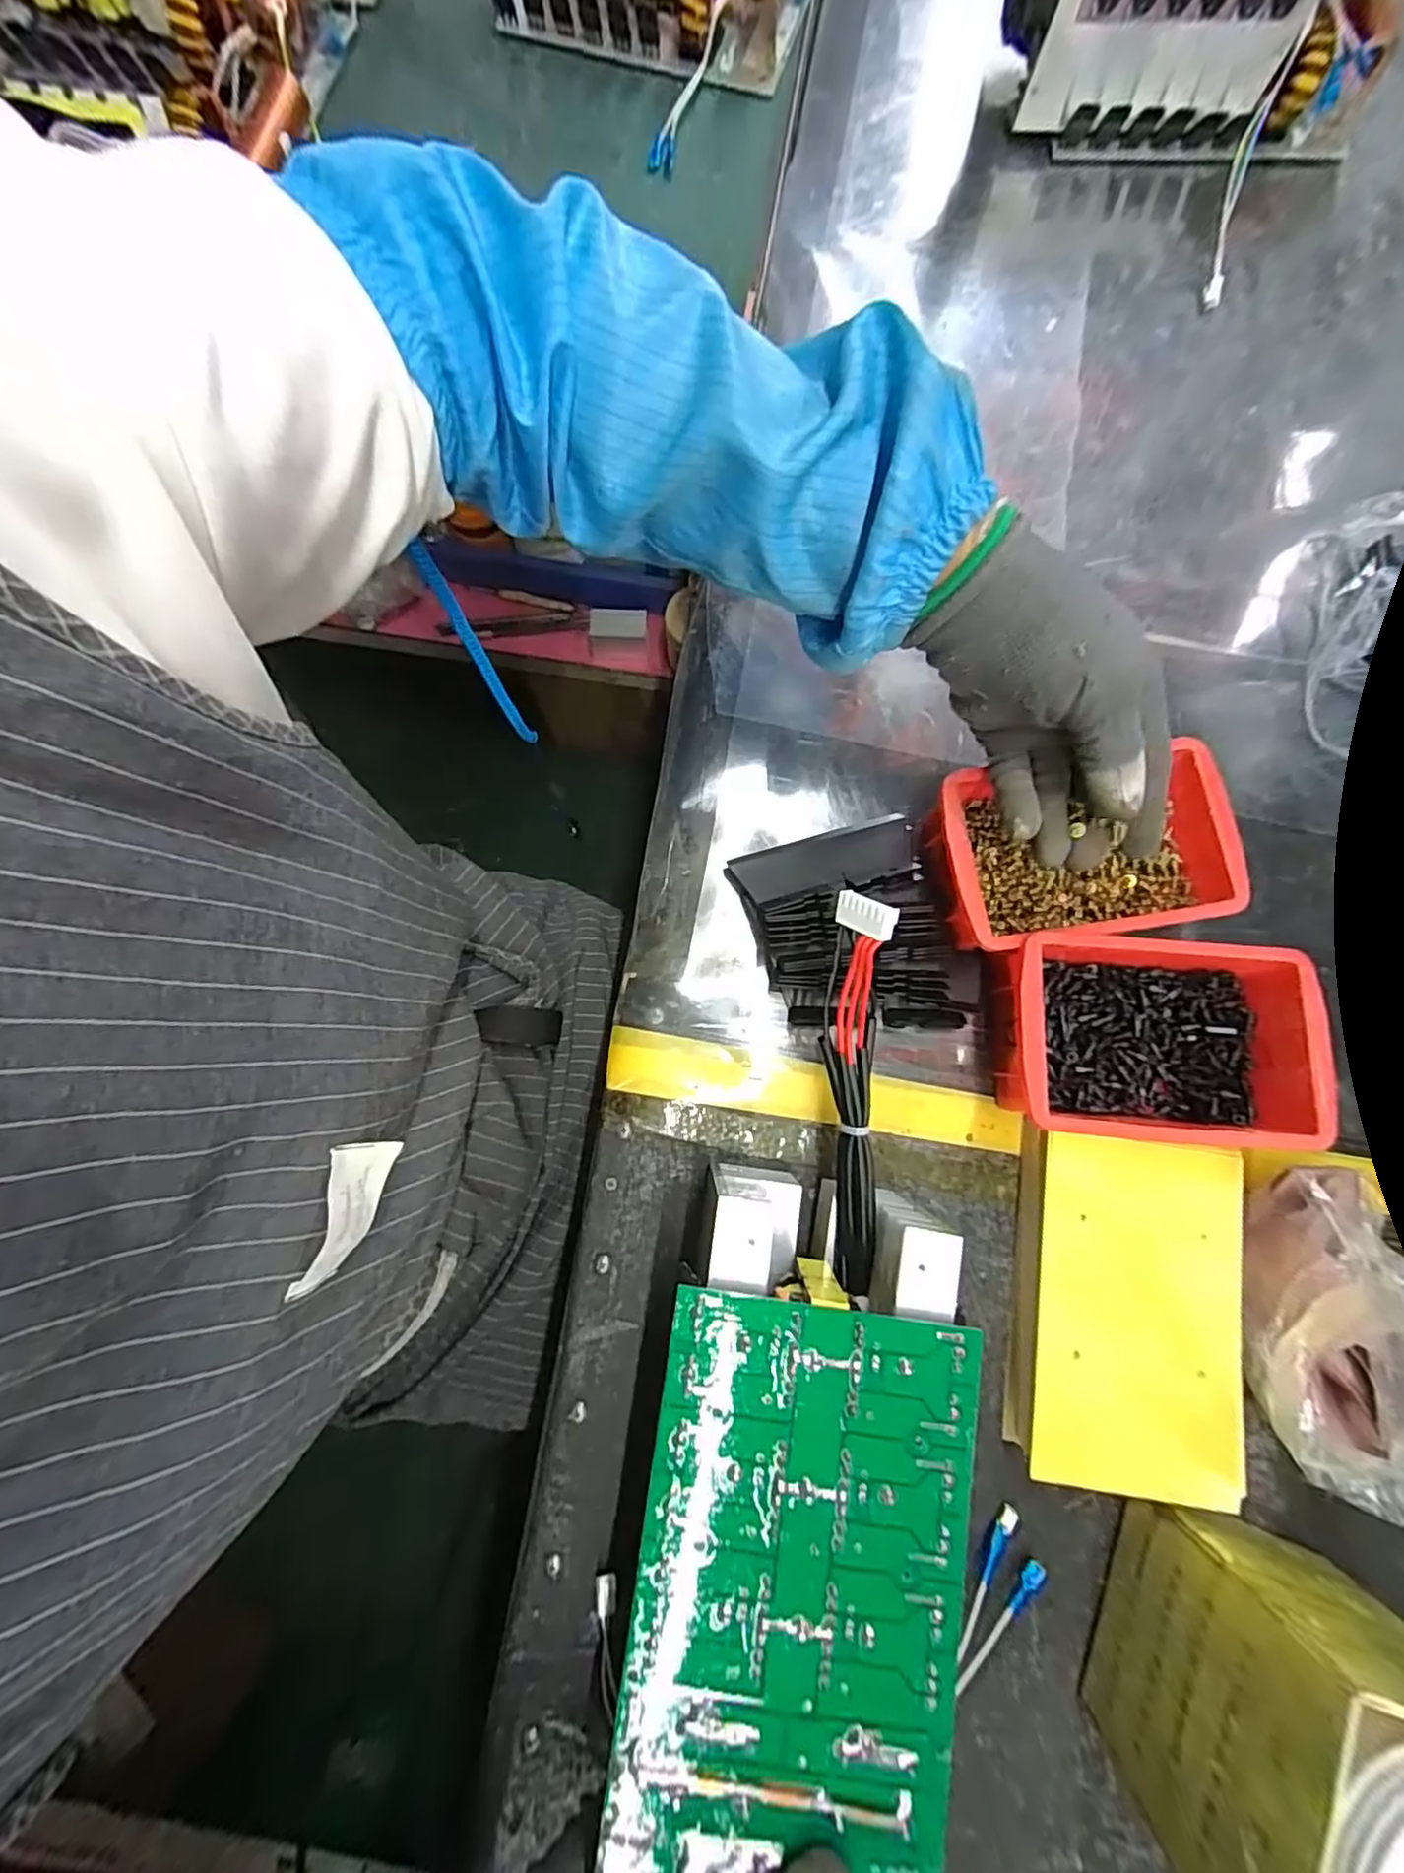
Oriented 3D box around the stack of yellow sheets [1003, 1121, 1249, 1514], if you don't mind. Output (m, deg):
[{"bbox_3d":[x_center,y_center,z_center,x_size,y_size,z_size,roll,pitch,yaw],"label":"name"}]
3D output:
[{"bbox_3d":[0.213,0.185,0.323,0.100,0.030,0.156,8,80,0],"label":"stack of yellow sheets"}]

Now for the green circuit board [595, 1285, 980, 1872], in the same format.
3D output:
[{"bbox_3d":[0.037,0.254,0.238,0.124,0.007,0.213,8,80,0],"label":"green circuit board"}]

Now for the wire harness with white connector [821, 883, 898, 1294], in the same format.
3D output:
[{"bbox_3d":[0.072,0.072,0.297,0.025,0.036,0.181,-3,102,-2],"label":"wire harness with white connector"}]

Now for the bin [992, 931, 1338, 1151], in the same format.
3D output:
[{"bbox_3d":[0.233,0.054,0.334,0.153,0.055,0.099,4,80,0],"label":"bin"}]

